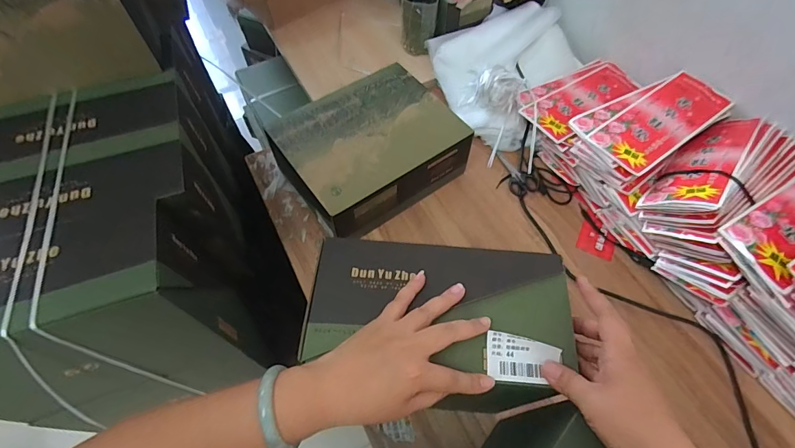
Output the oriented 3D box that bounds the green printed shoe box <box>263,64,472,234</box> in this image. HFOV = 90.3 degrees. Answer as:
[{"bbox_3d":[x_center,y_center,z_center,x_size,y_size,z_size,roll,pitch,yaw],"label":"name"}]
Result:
[{"bbox_3d":[-0.054,-0.150,0.803,0.317,0.123,0.247,-33,63,-17],"label":"green printed shoe box"}]

